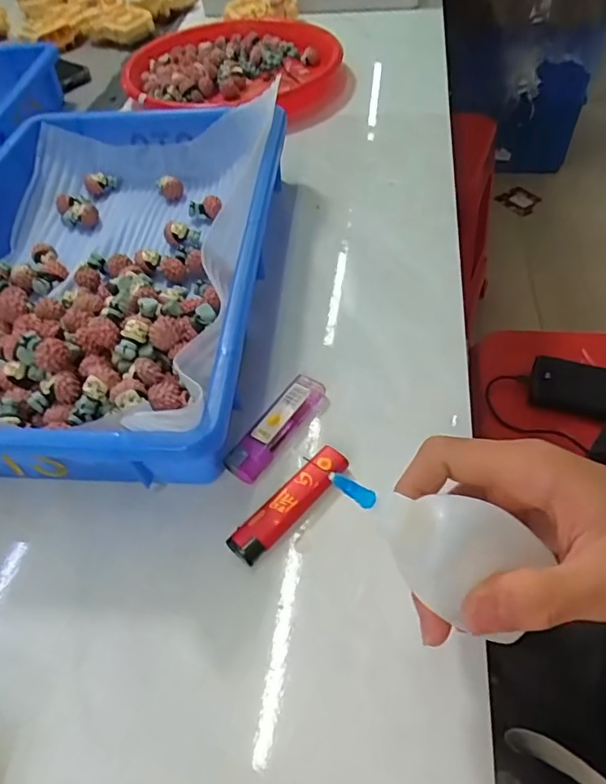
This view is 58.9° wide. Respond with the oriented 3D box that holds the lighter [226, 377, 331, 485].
[{"bbox_3d":[-0.014,0.021,0.323,0.024,0.010,0.079,29,58,24],"label":"lighter"}]

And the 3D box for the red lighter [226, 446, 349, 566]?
[{"bbox_3d":[-0.007,0.060,0.291,0.020,0.011,0.078,36,61,28],"label":"red lighter"}]

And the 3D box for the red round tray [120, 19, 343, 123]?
[{"bbox_3d":[-0.081,-0.403,0.661,0.243,0.035,0.243,1,52,6],"label":"red round tray"}]

